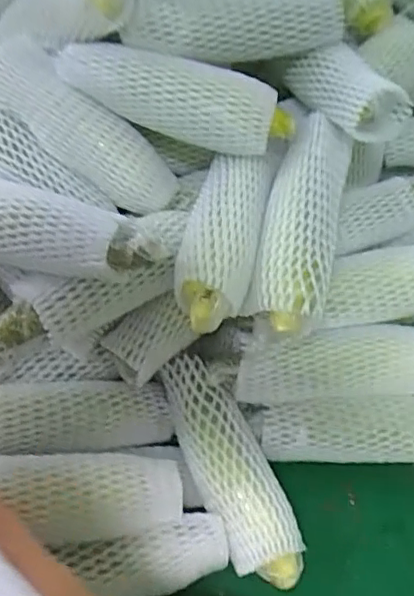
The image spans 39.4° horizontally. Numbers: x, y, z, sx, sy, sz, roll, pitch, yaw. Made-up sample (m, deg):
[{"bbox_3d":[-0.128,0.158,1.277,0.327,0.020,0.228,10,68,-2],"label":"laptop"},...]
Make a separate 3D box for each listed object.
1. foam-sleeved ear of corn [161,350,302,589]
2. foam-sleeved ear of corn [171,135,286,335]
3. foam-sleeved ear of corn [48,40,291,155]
[{"bbox_3d":[0.020,0.153,0.529,0.066,0.041,0.221,-21,69,-20],"label":"foam-sleeved ear of corn"},{"bbox_3d":[0.015,-0.065,0.516,0.068,0.042,0.200,14,63,12],"label":"foam-sleeved ear of corn"},{"bbox_3d":[-0.030,-0.184,0.537,0.212,0.072,0.050,12,47,11],"label":"foam-sleeved ear of corn"}]

